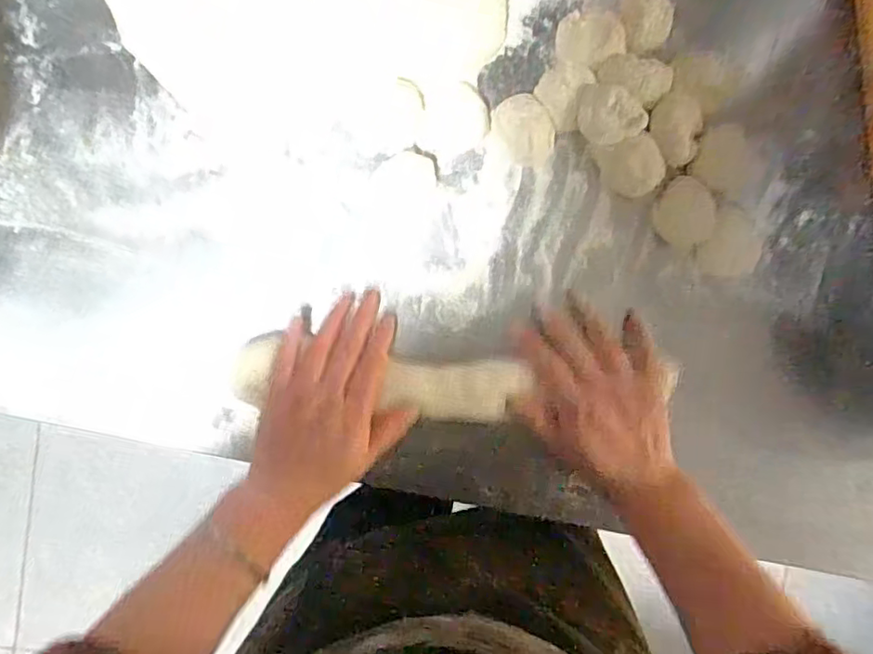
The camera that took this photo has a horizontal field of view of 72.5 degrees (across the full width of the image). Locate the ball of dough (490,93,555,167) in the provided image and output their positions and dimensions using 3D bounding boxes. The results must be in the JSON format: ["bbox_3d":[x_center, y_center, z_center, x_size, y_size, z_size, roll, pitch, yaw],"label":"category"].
[{"bbox_3d":[0.060,-0.136,0.414,0.039,0.030,0.049,-34,94,2],"label":"ball of dough"}]

